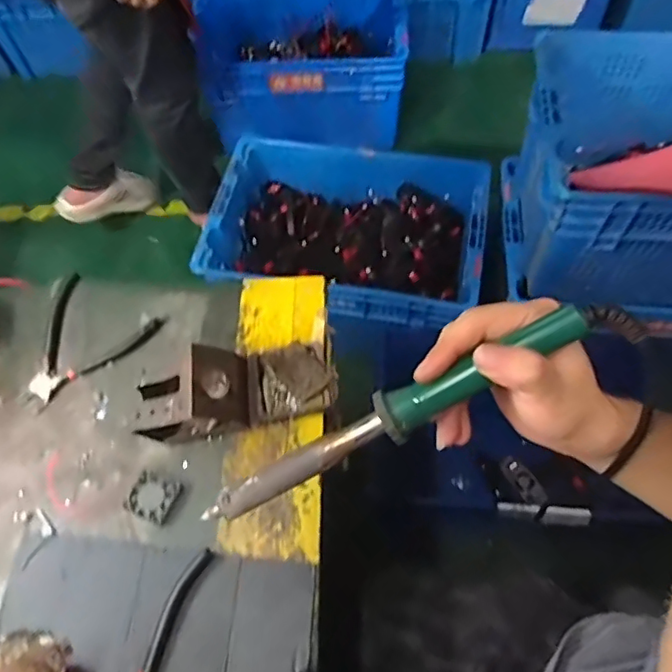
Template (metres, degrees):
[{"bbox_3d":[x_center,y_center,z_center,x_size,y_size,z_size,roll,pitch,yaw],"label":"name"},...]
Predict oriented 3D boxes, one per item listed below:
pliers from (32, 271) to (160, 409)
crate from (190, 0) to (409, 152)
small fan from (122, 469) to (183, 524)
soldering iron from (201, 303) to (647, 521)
[{"bbox_3d":[-0.271,-0.008,0.602,0.144,0.019,0.111,-35,65,-15],"label":"pliers"},{"bbox_3d":[-0.109,-0.818,1.663,0.572,0.277,0.454,-2,61,3],"label":"crate"},{"bbox_3d":[-0.165,0.145,0.516,0.042,0.008,0.038,18,64,13],"label":"small fan"},{"bbox_3d":[0.039,0.048,0.338,0.272,0.027,0.026,-29,61,12],"label":"soldering iron"}]

